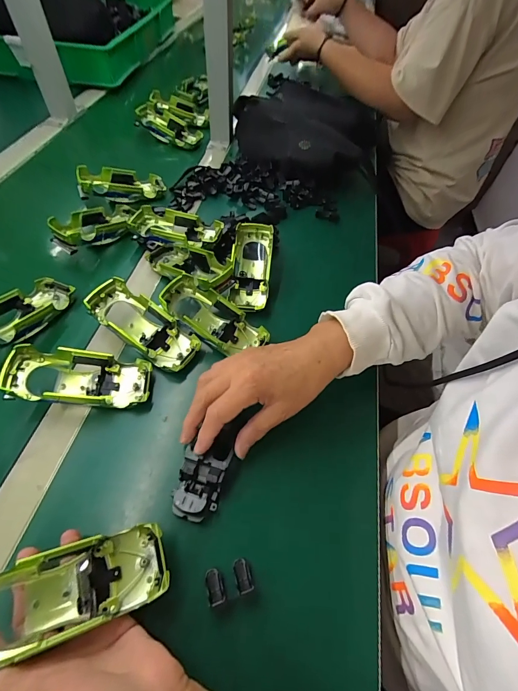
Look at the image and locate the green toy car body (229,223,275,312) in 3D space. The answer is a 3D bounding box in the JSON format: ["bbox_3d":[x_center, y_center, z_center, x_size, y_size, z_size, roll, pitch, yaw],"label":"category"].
[{"bbox_3d":[-0.009,-0.106,0.451,0.051,0.043,0.125,4,55,-2],"label":"green toy car body"}]

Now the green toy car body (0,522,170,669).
[{"bbox_3d":[-0.135,0.173,0.235,0.131,0.034,0.052,-5,54,-27],"label":"green toy car body"}]

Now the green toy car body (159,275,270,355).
[{"bbox_3d":[-0.056,-0.029,0.402,0.129,0.035,0.056,33,58,0],"label":"green toy car body"}]

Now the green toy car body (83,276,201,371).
[{"bbox_3d":[-0.135,-0.019,0.390,0.132,0.037,0.055,37,59,1],"label":"green toy car body"}]

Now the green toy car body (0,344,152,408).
[{"bbox_3d":[-0.183,0.037,0.344,0.131,0.034,0.056,9,53,-17],"label":"green toy car body"}]

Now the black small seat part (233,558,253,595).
[{"bbox_3d":[-0.013,0.186,0.269,0.012,0.013,0.023,-12,57,-13],"label":"black small seat part"}]

